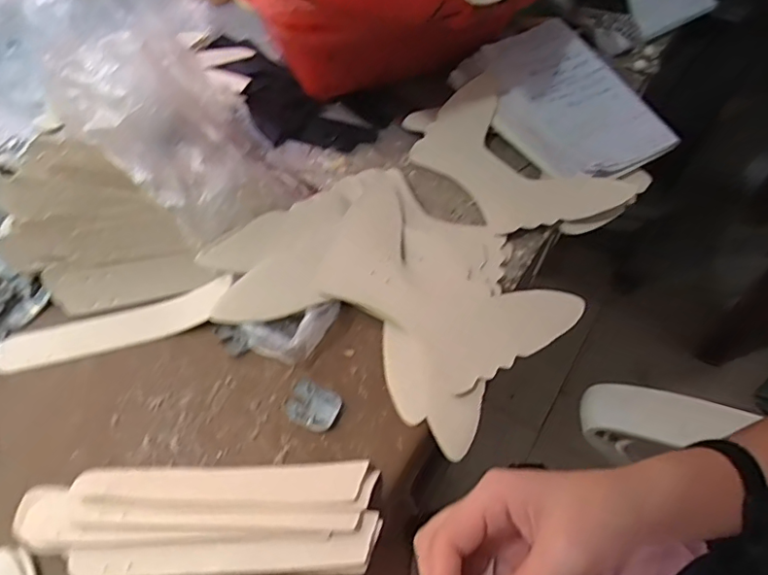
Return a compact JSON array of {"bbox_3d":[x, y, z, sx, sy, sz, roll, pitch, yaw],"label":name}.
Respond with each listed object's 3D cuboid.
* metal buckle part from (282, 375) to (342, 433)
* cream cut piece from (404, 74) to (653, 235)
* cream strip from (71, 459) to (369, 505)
[{"bbox_3d":[-0.052,0.087,0.420,0.038,0.006,0.033,24,56,14],"label":"metal buckle part"},{"bbox_3d":[0.142,-0.140,0.592,0.175,0.018,0.223,-31,61,-24],"label":"cream cut piece"},{"bbox_3d":[-0.106,0.129,0.375,0.184,0.005,0.030,0,37,-4],"label":"cream strip"}]

